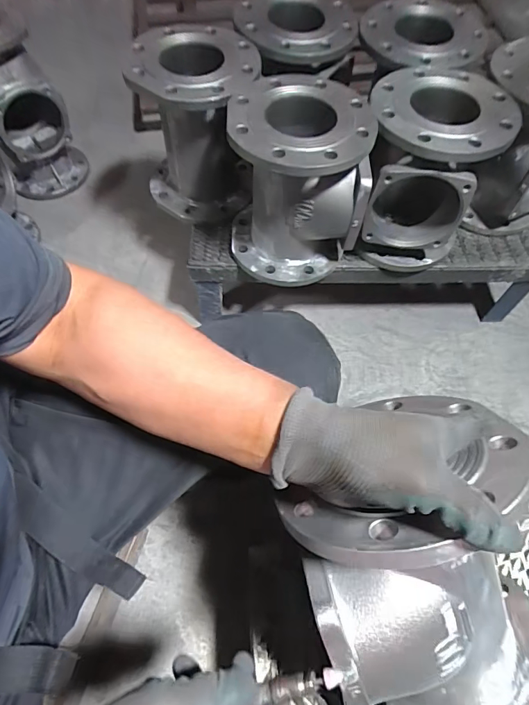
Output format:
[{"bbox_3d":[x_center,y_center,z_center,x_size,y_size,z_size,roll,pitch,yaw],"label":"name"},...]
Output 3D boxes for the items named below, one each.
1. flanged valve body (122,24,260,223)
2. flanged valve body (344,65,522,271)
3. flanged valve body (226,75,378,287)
[{"bbox_3d":[-0.115,-0.397,0.744,0.214,0.258,0.189,31,66,14],"label":"flanged valve body"},{"bbox_3d":[0.264,-0.303,0.718,0.204,0.250,0.216,1,62,-1],"label":"flanged valve body"},{"bbox_3d":[0.049,-0.272,0.688,0.209,0.241,0.203,2,62,0],"label":"flanged valve body"}]

